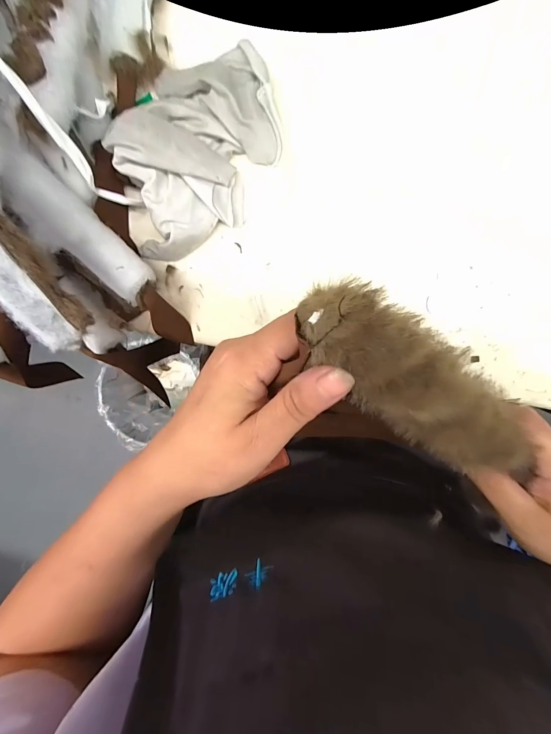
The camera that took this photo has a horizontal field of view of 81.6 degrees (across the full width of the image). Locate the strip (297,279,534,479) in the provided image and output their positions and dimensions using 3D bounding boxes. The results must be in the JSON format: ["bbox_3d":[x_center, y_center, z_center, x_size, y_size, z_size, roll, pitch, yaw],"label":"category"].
[{"bbox_3d":[0.081,0.016,0.161,0.168,0.013,0.046,33,98,-23],"label":"strip"}]

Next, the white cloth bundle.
[{"bbox_3d":[-0.058,-0.164,0.238,0.130,0.054,0.137,-10,96,5],"label":"white cloth bundle"}]

